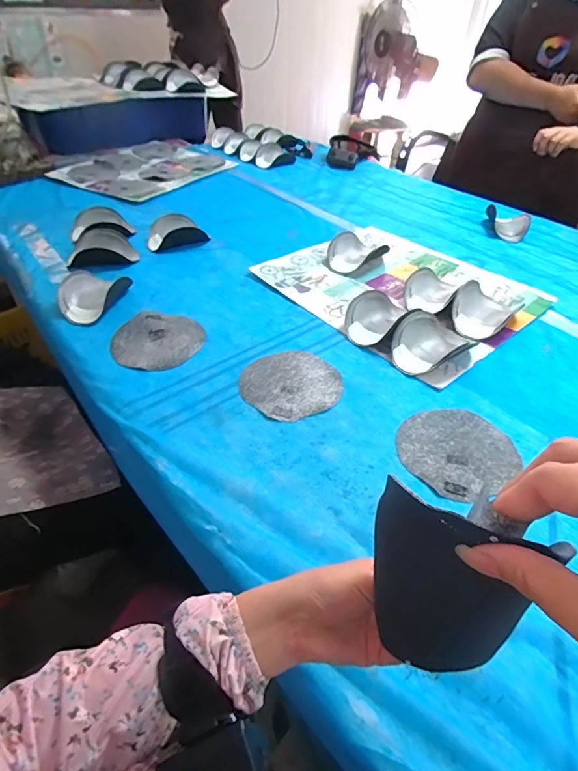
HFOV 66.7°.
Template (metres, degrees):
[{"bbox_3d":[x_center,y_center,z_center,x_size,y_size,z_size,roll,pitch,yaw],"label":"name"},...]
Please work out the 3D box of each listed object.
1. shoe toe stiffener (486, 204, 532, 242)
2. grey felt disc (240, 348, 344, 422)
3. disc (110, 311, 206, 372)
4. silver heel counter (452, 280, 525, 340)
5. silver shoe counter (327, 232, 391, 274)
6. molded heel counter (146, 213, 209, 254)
[{"bbox_3d":[0.528,-0.397,1.068,0.107,0.048,0.118,22,46,21],"label":"shoe toe stiffener"},{"bbox_3d":[0.002,-0.005,0.649,0.142,0.005,0.140,1,42,-1],"label":"grey felt disc"},{"bbox_3d":[-0.216,-0.077,0.722,0.145,0.008,0.137,1,42,-1],"label":"disc"},{"bbox_3d":[0.337,-0.130,0.760,0.096,0.051,0.127,33,51,30],"label":"silver heel counter"},{"bbox_3d":[0.131,-0.282,0.927,0.107,0.044,0.103,-16,45,-20],"label":"silver shoe counter"},{"bbox_3d":[-0.261,-0.361,1.028,0.140,0.042,0.095,-7,43,-10],"label":"molded heel counter"}]

